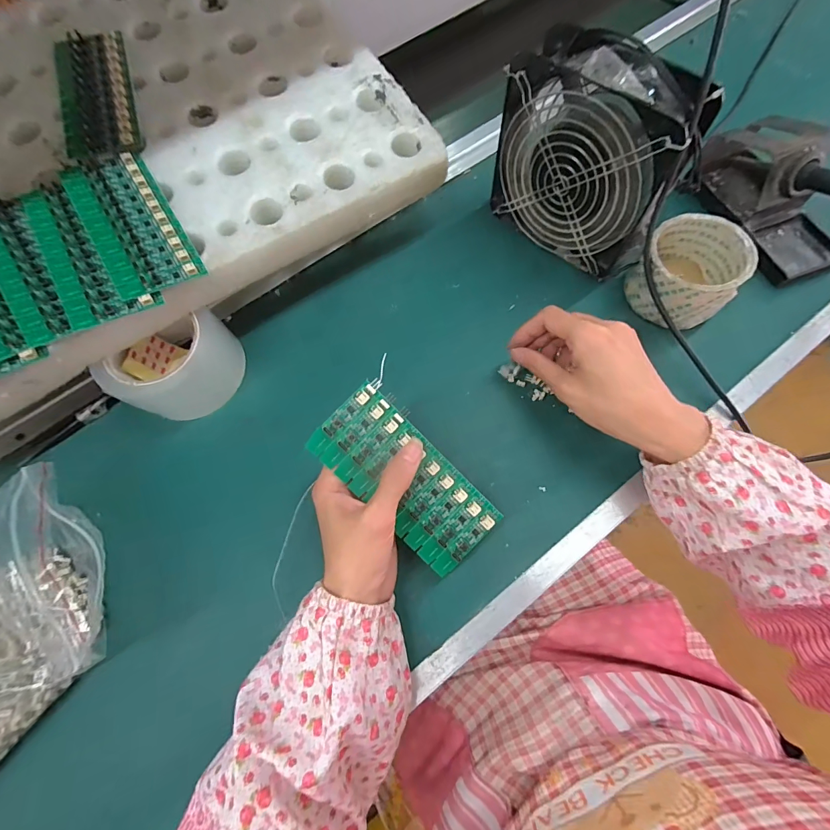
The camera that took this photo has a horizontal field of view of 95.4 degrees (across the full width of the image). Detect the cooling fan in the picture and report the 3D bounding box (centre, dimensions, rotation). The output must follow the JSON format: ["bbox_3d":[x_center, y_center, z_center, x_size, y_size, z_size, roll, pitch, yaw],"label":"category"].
[{"bbox_3d":[0.151,-0.220,0.336,0.058,0.152,0.158,-43,72,-11],"label":"cooling fan"}]

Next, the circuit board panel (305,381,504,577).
[{"bbox_3d":[-0.006,0.045,0.266,0.062,0.007,0.136,-45,94,-3],"label":"circuit board panel"}]

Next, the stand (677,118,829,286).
[{"bbox_3d":[0.349,-0.221,0.363,0.078,0.066,0.170,-22,70,-4],"label":"stand"}]

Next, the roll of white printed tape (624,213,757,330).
[{"bbox_3d":[0.248,-0.130,0.345,0.082,0.052,0.084,34,76,15],"label":"roll of white printed tape"}]

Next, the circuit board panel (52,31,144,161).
[{"bbox_3d":[-0.286,-0.287,0.338,0.063,0.010,0.145,-18,70,-3],"label":"circuit board panel"}]

